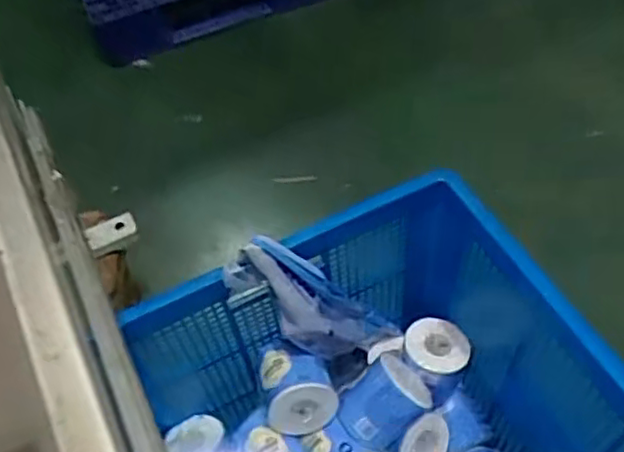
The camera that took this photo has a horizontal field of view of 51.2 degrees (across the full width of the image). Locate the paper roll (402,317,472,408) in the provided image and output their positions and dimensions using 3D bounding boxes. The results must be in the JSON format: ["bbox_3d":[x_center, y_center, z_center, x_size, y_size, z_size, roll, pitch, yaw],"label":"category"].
[{"bbox_3d":[0.207,0.225,1.103,0.103,0.112,0.107,-3,53,3],"label":"paper roll"}]

